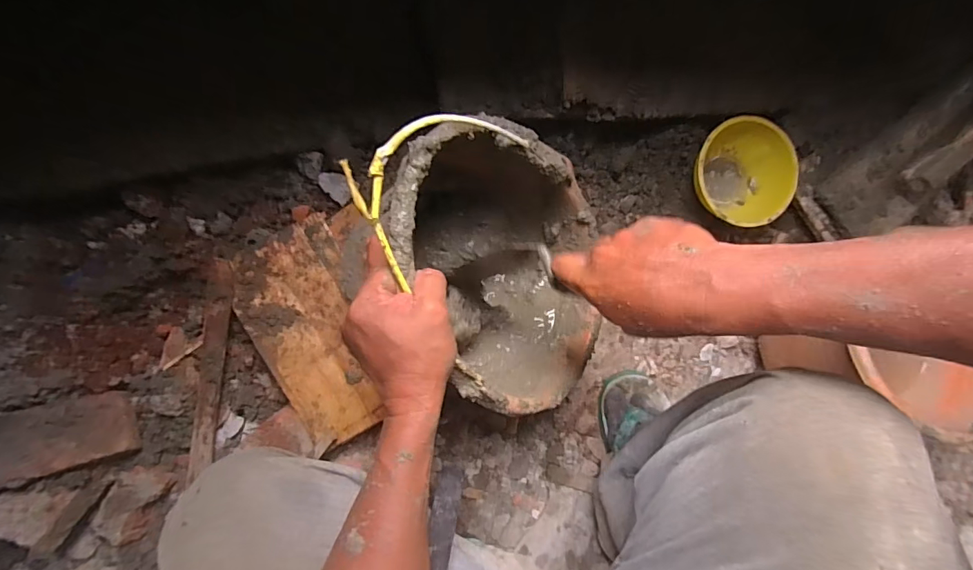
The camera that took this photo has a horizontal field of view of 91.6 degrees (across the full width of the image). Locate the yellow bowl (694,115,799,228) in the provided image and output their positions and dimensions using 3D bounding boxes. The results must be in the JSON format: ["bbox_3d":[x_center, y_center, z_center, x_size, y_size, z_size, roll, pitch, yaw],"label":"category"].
[{"bbox_3d":[0.339,-0.149,0.642,0.128,0.058,0.139,0,90,-4],"label":"yellow bowl"}]

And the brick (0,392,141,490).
[{"bbox_3d":[-0.480,0.171,0.520,0.153,0.036,0.073,-9,91,-28],"label":"brick"}]

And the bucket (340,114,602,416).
[{"bbox_3d":[0.030,-0.016,0.457,0.191,0.235,0.264,-26,92,-4],"label":"bucket"}]

